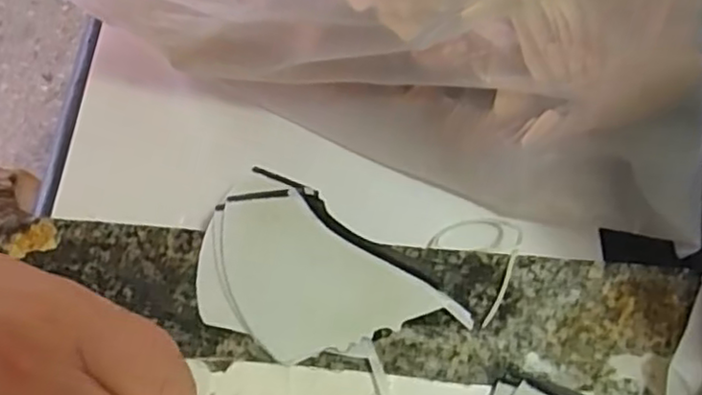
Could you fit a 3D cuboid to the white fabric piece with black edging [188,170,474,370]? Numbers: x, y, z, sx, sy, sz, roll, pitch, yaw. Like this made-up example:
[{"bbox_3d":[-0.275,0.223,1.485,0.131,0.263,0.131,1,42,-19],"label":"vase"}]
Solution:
[{"bbox_3d":[-0.018,0.035,0.276,0.102,0.009,0.068,39,70,17],"label":"white fabric piece with black edging"}]

